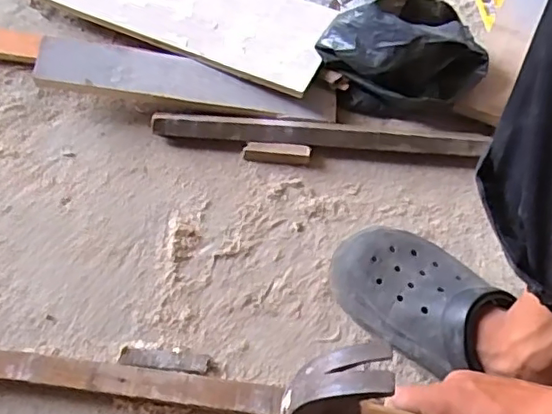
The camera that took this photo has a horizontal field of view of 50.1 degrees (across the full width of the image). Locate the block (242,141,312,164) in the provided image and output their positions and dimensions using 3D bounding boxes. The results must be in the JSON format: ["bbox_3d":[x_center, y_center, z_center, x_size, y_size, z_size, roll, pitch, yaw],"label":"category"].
[{"bbox_3d":[0.002,-0.064,0.711,0.079,0.016,0.019,4,64,-2],"label":"block"}]

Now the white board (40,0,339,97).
[{"bbox_3d":[-0.118,-0.273,0.777,0.390,0.015,0.179,21,54,8],"label":"white board"}]

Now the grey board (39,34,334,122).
[{"bbox_3d":[-0.103,-0.155,0.713,0.355,0.015,0.064,6,76,-6],"label":"grey board"}]

